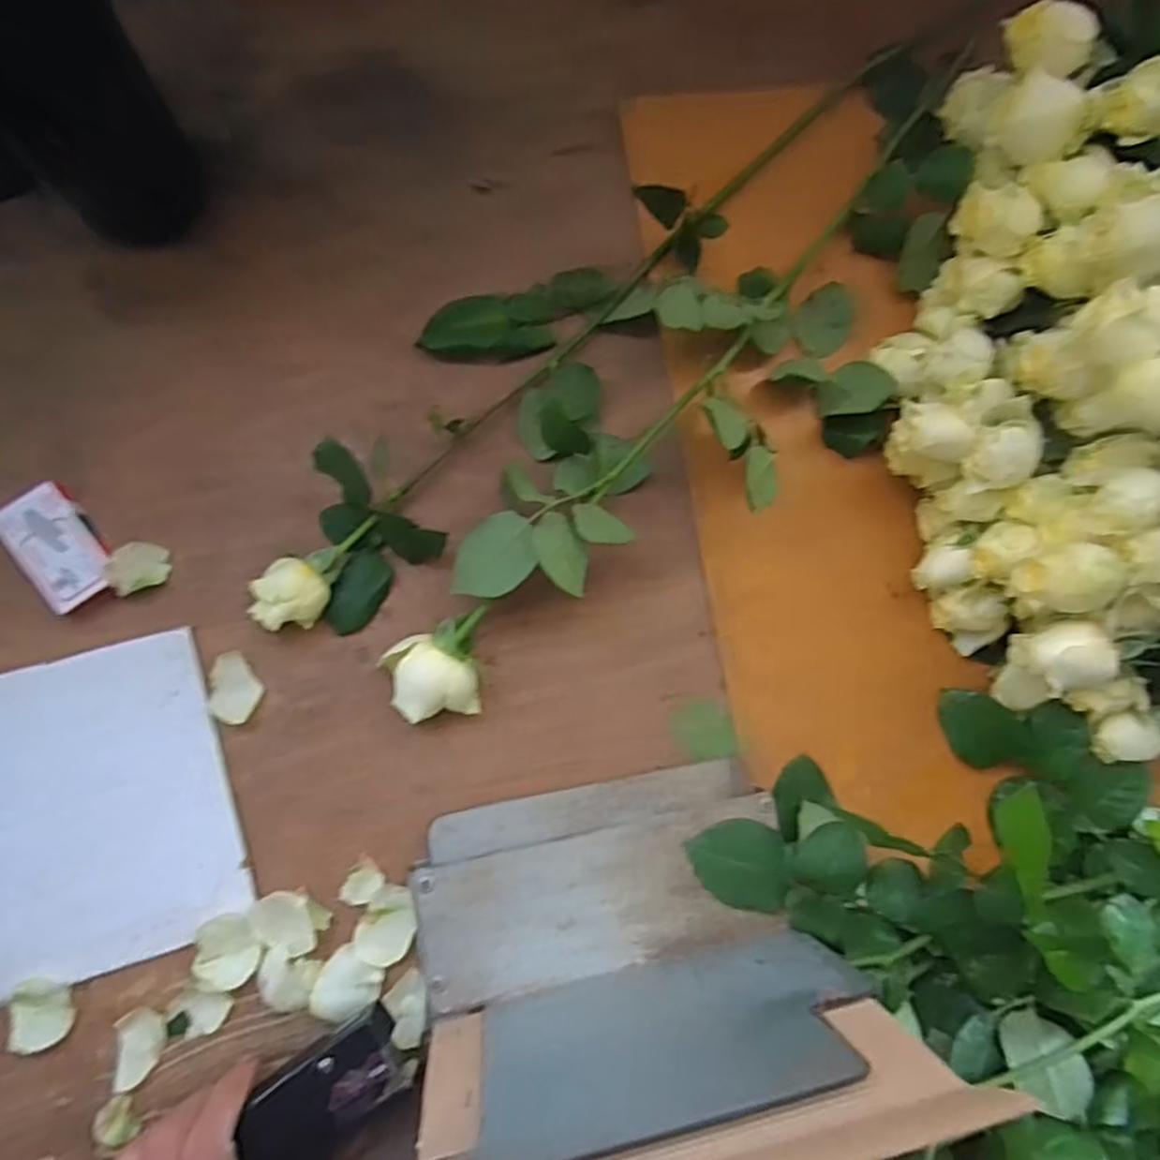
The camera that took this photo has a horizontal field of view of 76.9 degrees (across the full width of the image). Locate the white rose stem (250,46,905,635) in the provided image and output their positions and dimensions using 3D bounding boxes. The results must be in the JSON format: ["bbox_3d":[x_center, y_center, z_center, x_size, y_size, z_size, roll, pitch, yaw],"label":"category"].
[{"bbox_3d":[-0.004,-0.173,0.467,0.122,0.058,0.532,45,80,0],"label":"white rose stem"}]

